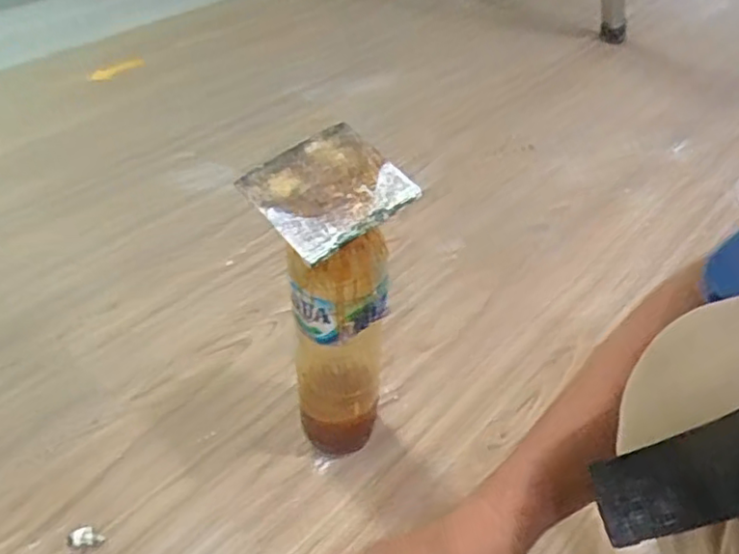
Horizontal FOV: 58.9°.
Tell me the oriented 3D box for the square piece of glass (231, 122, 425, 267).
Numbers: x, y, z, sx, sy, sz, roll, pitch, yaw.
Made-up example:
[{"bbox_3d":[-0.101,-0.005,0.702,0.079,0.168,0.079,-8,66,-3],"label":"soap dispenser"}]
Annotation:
[{"bbox_3d":[-0.031,-0.067,0.491,0.104,0.009,0.094,-36,66,-22],"label":"square piece of glass"}]

